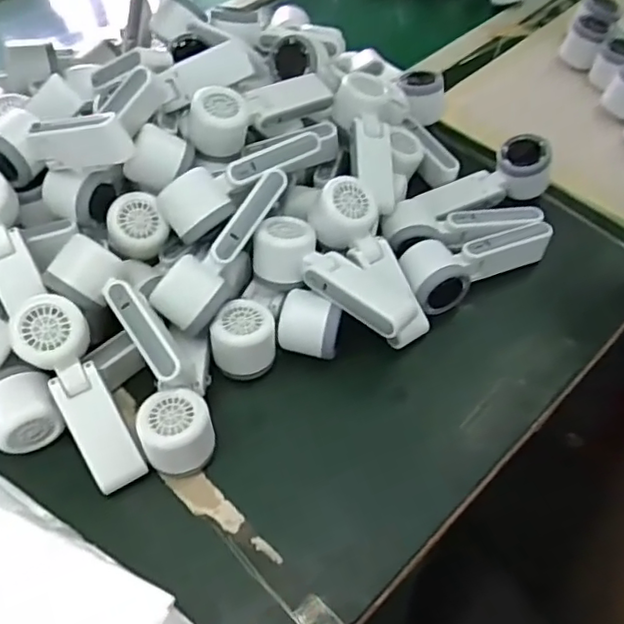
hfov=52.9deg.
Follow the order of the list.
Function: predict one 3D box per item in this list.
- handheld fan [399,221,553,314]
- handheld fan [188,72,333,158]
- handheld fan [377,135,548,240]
[{"bbox_3d":[0.161,-0.054,0.630,0.162,0.046,0.063,-27,58,-19],"label":"handheld fan"},{"bbox_3d":[-0.052,-0.215,0.648,0.161,0.053,0.049,-33,59,-22],"label":"handheld fan"},{"bbox_3d":[0.164,-0.134,0.683,0.211,0.051,0.062,-22,57,-15],"label":"handheld fan"}]

